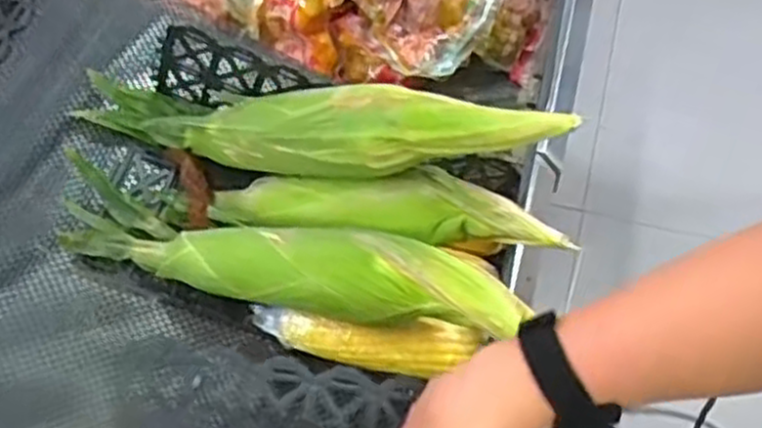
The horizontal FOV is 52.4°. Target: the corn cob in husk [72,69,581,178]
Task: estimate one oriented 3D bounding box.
[{"bbox_3d":[-0.063,-0.079,0.697,0.452,0.065,0.081,5,60,19],"label":"corn cob in husk"}]

